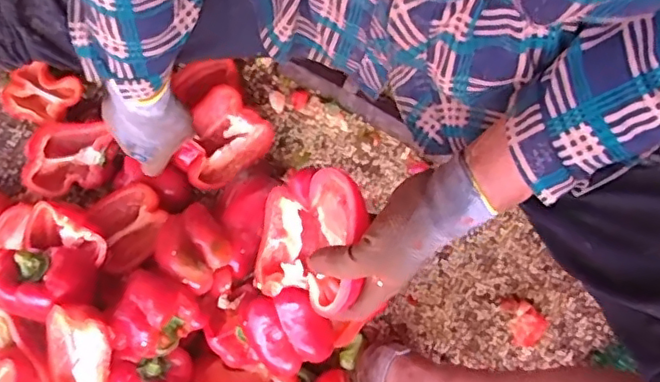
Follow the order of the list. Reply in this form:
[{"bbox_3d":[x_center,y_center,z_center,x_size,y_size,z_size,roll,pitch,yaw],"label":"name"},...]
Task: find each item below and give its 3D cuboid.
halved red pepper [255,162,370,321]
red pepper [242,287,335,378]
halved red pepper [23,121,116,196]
[{"bbox_3d":[-0.017,0.039,0.479,0.085,0.078,0.108,12,81,3],"label":"halved red pepper"},{"bbox_3d":[-0.041,0.139,0.582,0.080,0.046,0.084,-23,80,-3],"label":"red pepper"},{"bbox_3d":[-0.310,-0.040,0.690,0.105,0.038,0.076,-12,80,-1],"label":"halved red pepper"}]

